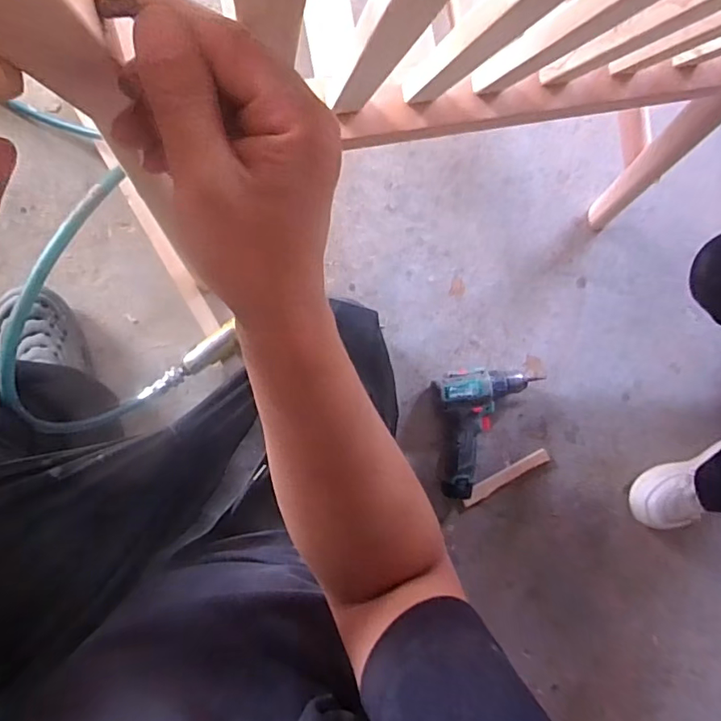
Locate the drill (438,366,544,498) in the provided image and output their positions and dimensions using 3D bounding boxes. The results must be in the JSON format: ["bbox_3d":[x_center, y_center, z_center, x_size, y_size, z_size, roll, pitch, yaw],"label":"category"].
[{"bbox_3d":[0.216,0.118,0.856,0.178,0.058,0.207,-2,94,-8],"label":"drill"}]

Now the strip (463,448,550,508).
[{"bbox_3d":[0.251,0.203,0.875,0.167,0.012,0.027,-31,98,-5],"label":"strip"}]

